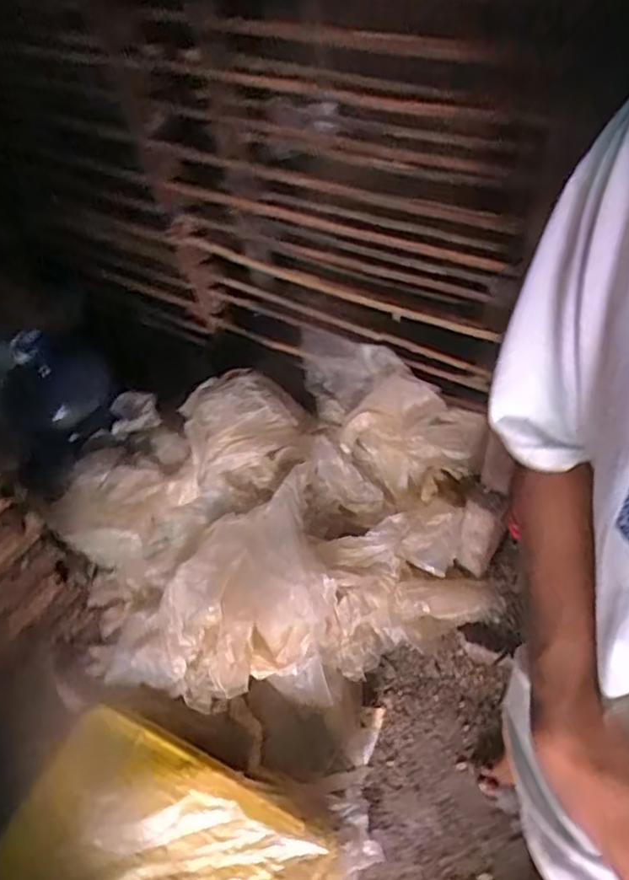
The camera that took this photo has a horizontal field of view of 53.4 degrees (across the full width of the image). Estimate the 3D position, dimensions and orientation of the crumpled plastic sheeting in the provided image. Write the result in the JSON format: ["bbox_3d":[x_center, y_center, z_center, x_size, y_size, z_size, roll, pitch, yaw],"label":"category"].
[{"bbox_3d":[-0.092,0.158,1.383,0.853,0.342,0.604,-17,53,-2],"label":"crumpled plastic sheeting"}]

